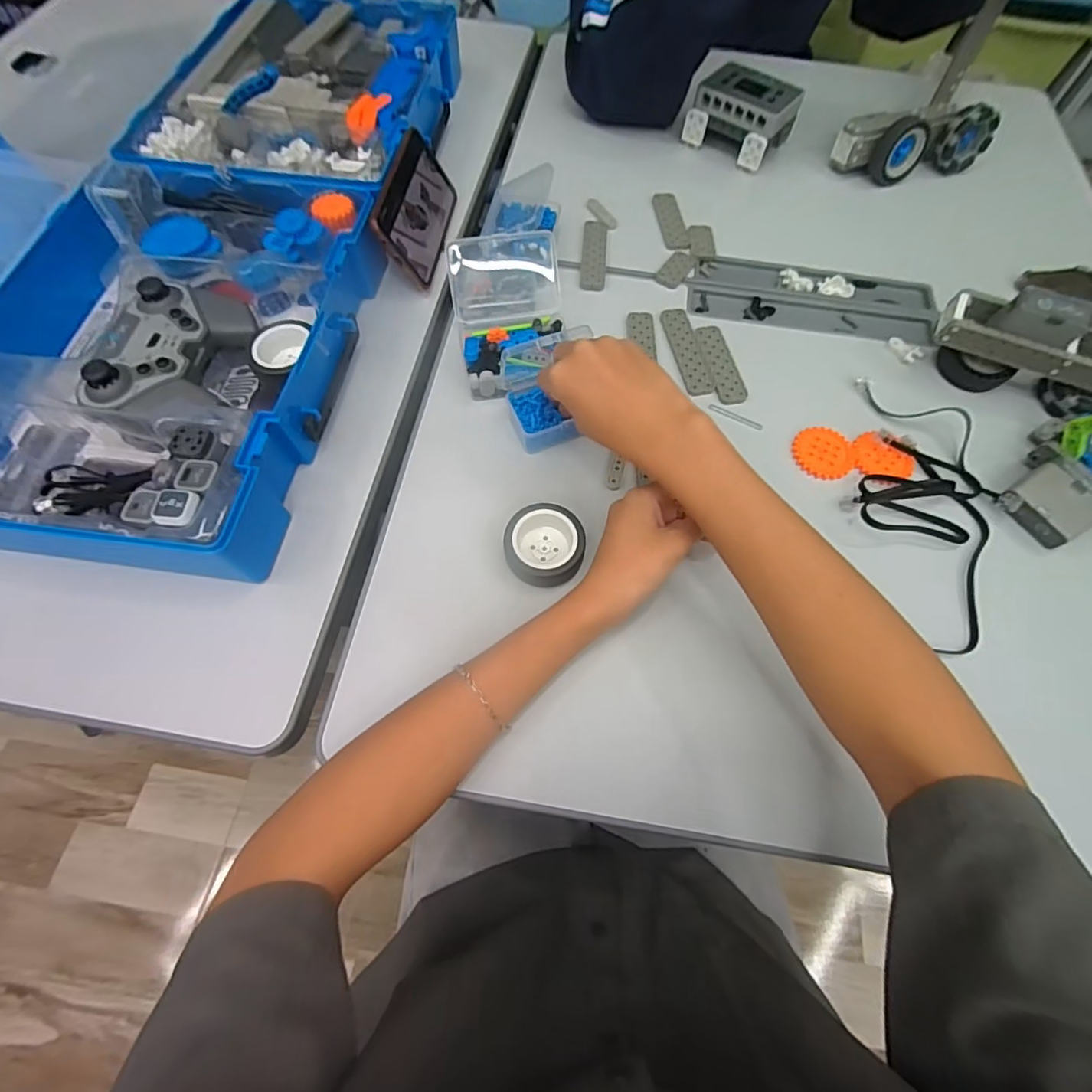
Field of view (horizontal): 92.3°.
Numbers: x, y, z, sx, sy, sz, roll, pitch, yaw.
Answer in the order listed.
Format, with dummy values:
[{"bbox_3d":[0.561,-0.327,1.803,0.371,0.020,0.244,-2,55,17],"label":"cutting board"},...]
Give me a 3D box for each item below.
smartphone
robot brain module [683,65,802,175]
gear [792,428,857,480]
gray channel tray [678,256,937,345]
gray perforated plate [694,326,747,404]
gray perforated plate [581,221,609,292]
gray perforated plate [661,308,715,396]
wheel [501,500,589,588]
[{"bbox_3d":[-0.124,-0.331,0.515,0.008,0.076,0.159,-8,59,28],"label":"smartphone"},{"bbox_3d":[0.230,-0.496,0.610,0.108,0.062,0.078,38,70,14],"label":"robot brain module"},{"bbox_3d":[0.237,-0.080,0.447,0.051,0.004,0.051,17,66,6],"label":"gear"},{"bbox_3d":[0.270,-0.250,0.529,0.245,0.013,0.090,9,66,1],"label":"gray channel tray"},{"bbox_3d":[0.162,-0.169,0.484,0.028,0.004,0.090,-7,66,-5],"label":"gray perforated plate"},{"bbox_3d":[0.050,-0.302,0.540,0.026,0.004,0.104,5,65,1],"label":"gray perforated plate"},{"bbox_3d":[0.131,-0.184,0.490,0.028,0.004,0.102,-8,66,-5],"label":"gray perforated plate"},{"bbox_3d":[-0.001,0.000,0.394,0.058,0.025,0.058,1,65,-1],"label":"wheel"}]

